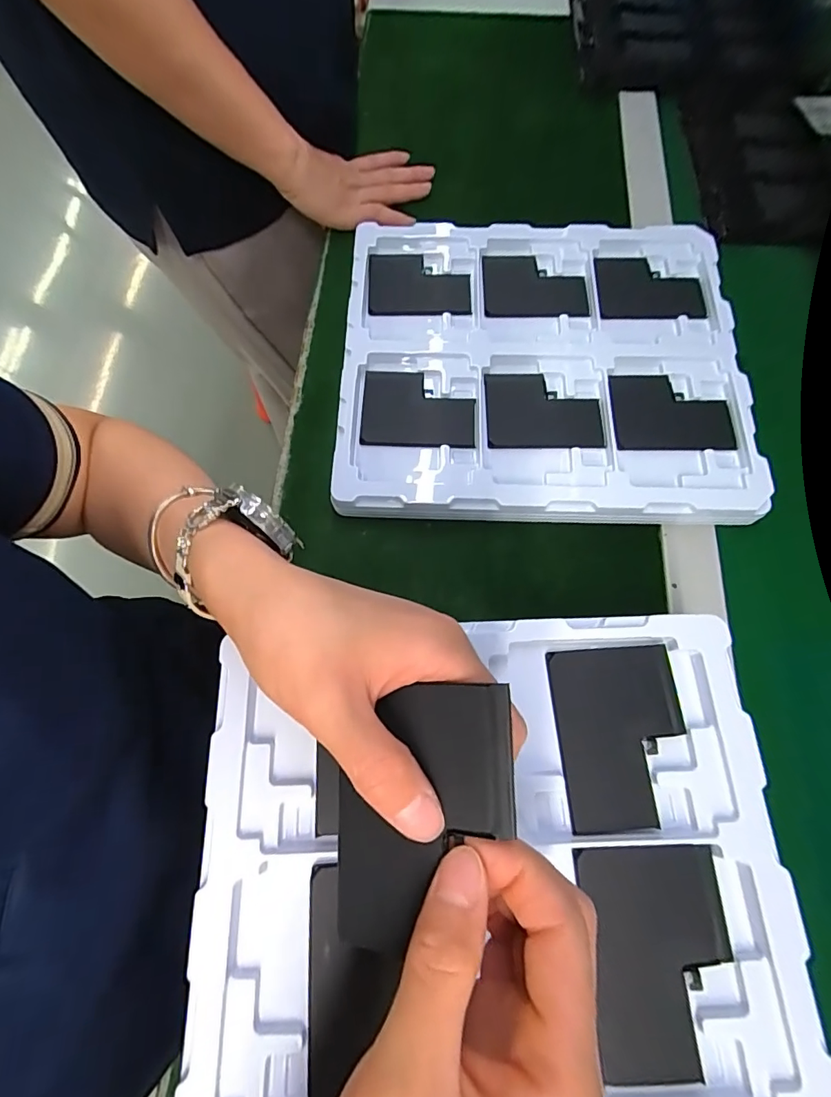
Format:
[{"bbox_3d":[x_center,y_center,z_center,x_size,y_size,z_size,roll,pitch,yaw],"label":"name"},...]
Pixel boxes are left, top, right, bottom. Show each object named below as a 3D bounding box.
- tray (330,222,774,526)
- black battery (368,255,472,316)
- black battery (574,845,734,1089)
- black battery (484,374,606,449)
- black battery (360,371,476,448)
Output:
[{"bbox_3d":[0.101,-0.155,0.404,0.314,0.030,0.279,1,71,3],"label":"tray"},{"bbox_3d":[0.004,-0.232,0.424,0.089,0.005,0.067,2,72,3],"label":"black battery"},{"bbox_3d":[0.115,0.190,0.224,0.065,0.006,0.089,-4,70,0],"label":"black battery"},{"bbox_3d":[0.102,-0.110,0.385,0.090,0.004,0.067,2,72,3],"label":"black battery"},{"bbox_3d":[0.003,-0.112,0.388,0.090,0.005,0.069,3,72,3],"label":"black battery"}]

